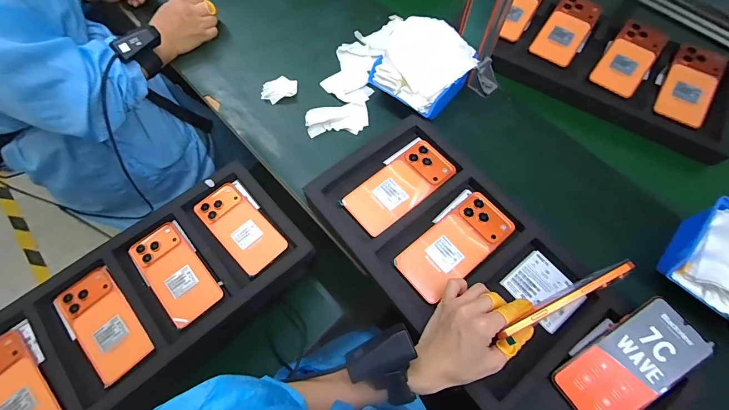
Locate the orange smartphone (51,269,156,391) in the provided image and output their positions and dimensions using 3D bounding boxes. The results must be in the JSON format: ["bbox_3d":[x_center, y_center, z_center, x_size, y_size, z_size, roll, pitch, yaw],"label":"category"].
[{"bbox_3d":[-0.378,0.171,0.508,0.077,0.010,0.167,-40,71,-18],"label":"orange smartphone"}]

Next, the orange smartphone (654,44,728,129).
[{"bbox_3d":[0.558,-0.207,0.603,0.074,0.013,0.163,26,80,28],"label":"orange smartphone"}]

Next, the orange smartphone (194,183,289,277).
[{"bbox_3d":[-0.202,0.035,0.575,0.078,0.010,0.161,-41,71,-18],"label":"orange smartphone"}]

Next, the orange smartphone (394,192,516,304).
[{"bbox_3d":[0.123,0.051,0.472,0.162,0.009,0.077,-36,70,-17],"label":"orange smartphone"}]

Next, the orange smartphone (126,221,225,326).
[{"bbox_3d":[-0.293,0.103,0.543,0.077,0.009,0.164,-39,71,-18],"label":"orange smartphone"}]

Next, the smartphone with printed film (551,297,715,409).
[{"bbox_3d":[0.297,0.178,0.391,0.158,0.005,0.072,-36,65,-1],"label":"smartphone with printed film"}]

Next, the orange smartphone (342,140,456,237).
[{"bbox_3d":[0.052,-0.030,0.511,0.162,0.010,0.075,-36,70,-17],"label":"orange smartphone"}]

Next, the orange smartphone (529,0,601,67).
[{"bbox_3d":[0.382,-0.335,0.665,0.078,0.010,0.178,32,79,18],"label":"orange smartphone"}]

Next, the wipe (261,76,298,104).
[{"bbox_3d":[-0.147,-0.199,0.606,0.064,0.018,0.037,-15,65,-8],"label":"wipe"}]

